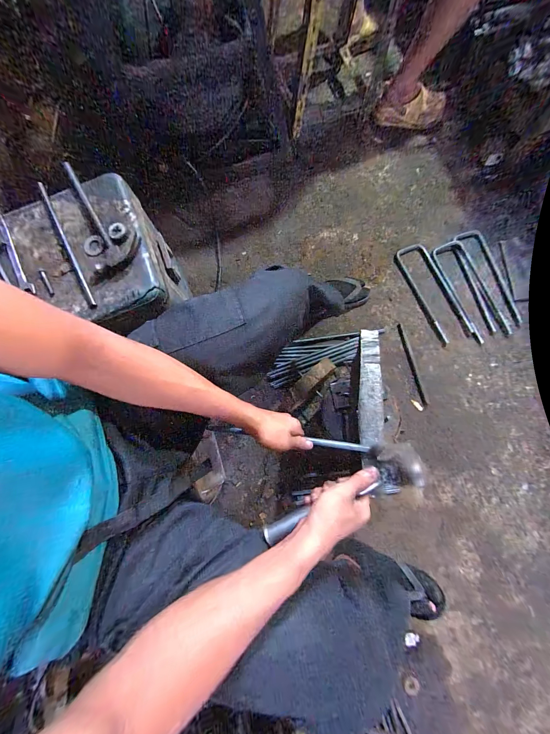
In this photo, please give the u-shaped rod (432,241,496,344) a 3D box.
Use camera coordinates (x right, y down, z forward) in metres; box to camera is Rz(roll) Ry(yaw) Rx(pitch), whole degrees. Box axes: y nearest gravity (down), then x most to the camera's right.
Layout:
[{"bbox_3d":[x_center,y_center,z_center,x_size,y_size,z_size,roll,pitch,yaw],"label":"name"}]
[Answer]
[{"bbox_3d":[0.651,-0.261,0.922,0.107,0.017,0.353,-20,80,-3],"label":"u-shaped rod"}]

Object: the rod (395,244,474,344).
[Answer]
[{"bbox_3d":[0.539,-0.260,0.917,0.117,0.017,0.352,-25,80,-4],"label":"rod"}]

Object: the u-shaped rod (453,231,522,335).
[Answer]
[{"bbox_3d":[0.740,-0.300,0.923,0.093,0.008,0.372,-20,80,-3],"label":"u-shaped rod"}]

